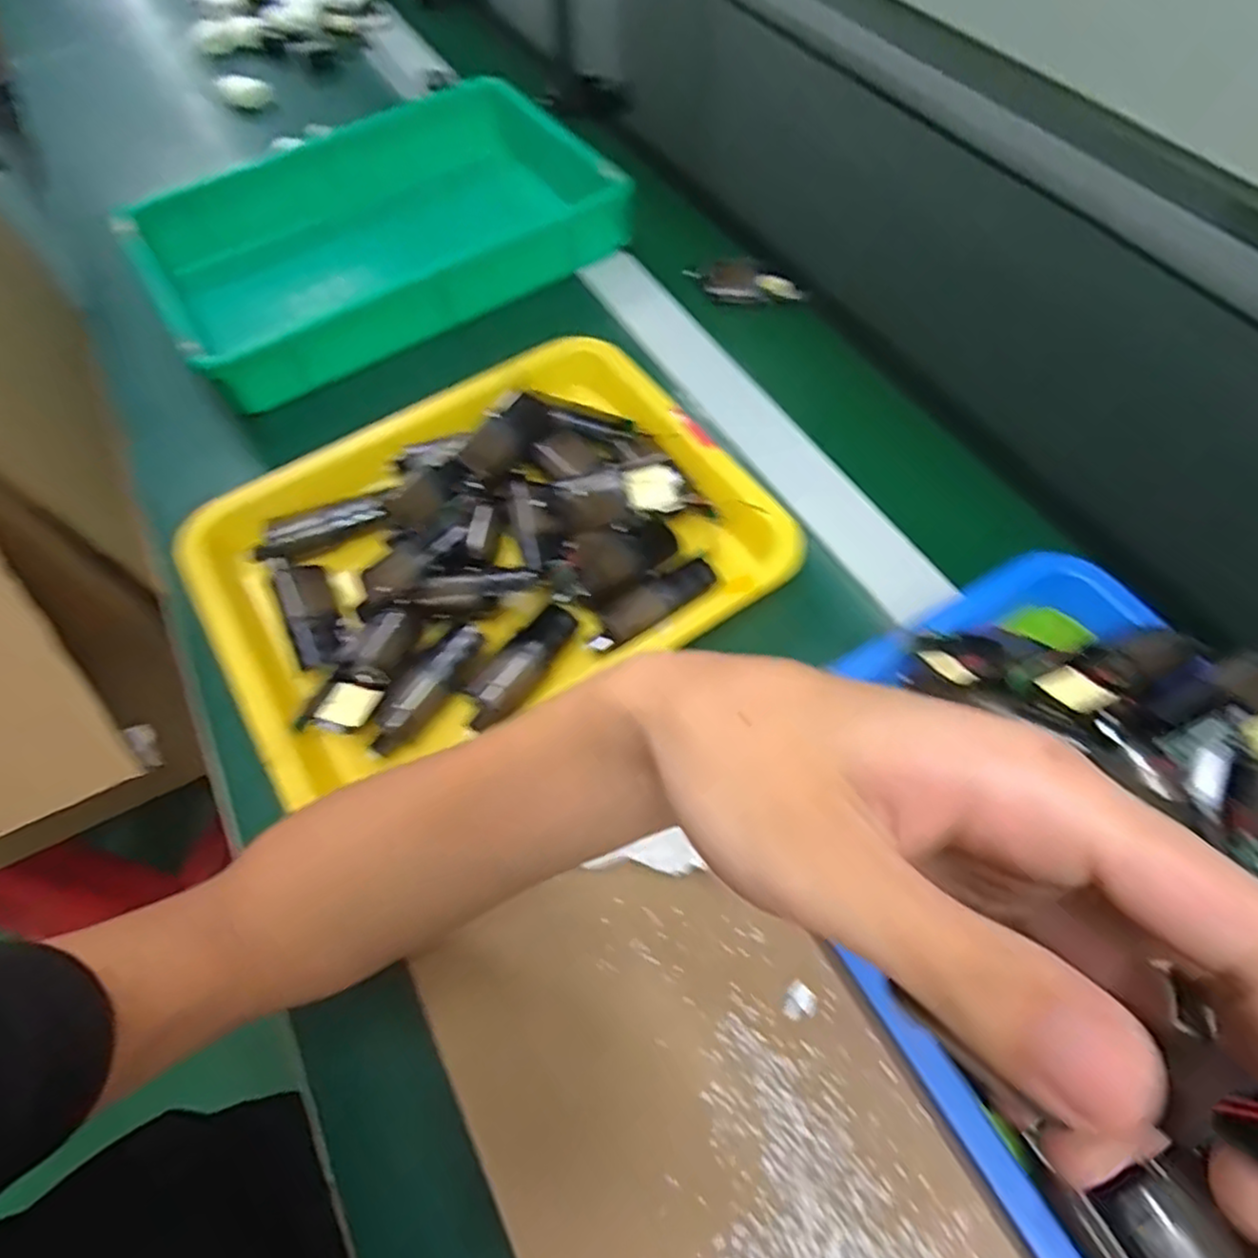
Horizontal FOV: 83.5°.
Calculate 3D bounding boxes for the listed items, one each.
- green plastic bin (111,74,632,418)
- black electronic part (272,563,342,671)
[{"bbox_3d":[-0.214,-0.338,0.619,0.367,0.081,0.247,-30,63,-14],"label":"green plastic bin"},{"bbox_3d":[-0.195,-0.011,0.429,0.026,0.017,0.077,-24,62,-11],"label":"black electronic part"}]

